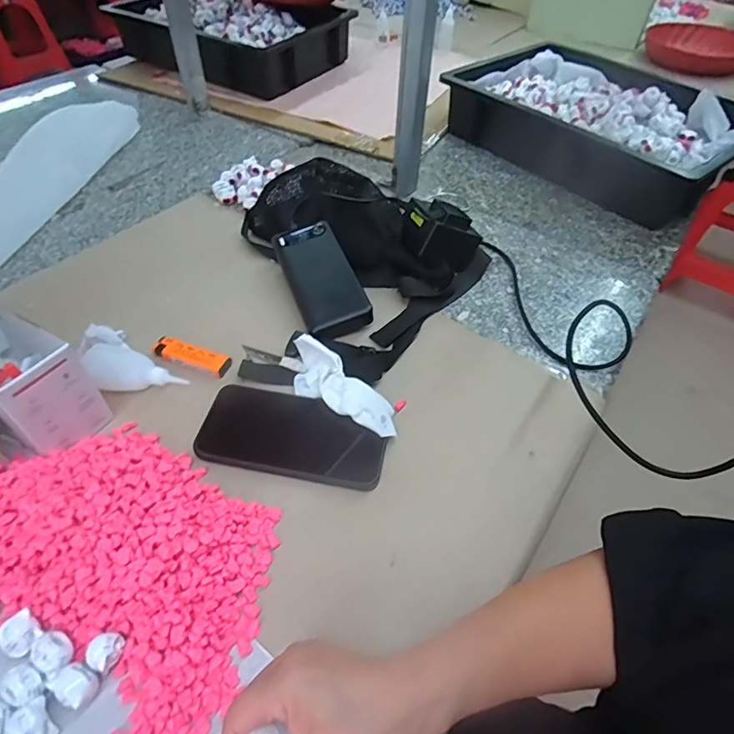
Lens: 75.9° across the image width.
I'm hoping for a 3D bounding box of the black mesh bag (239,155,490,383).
[{"bbox_3d":[-0.040,-0.142,0.556,0.293,0.077,0.244,31,55,21],"label":"black mesh bag"}]

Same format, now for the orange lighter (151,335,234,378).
[{"bbox_3d":[-0.179,-0.013,0.479,0.082,0.009,0.023,17,51,11],"label":"orange lighter"}]

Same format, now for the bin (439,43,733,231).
[{"bbox_3d":[0.375,-0.419,0.794,0.295,0.100,0.468,-32,58,-26],"label":"bin"}]

